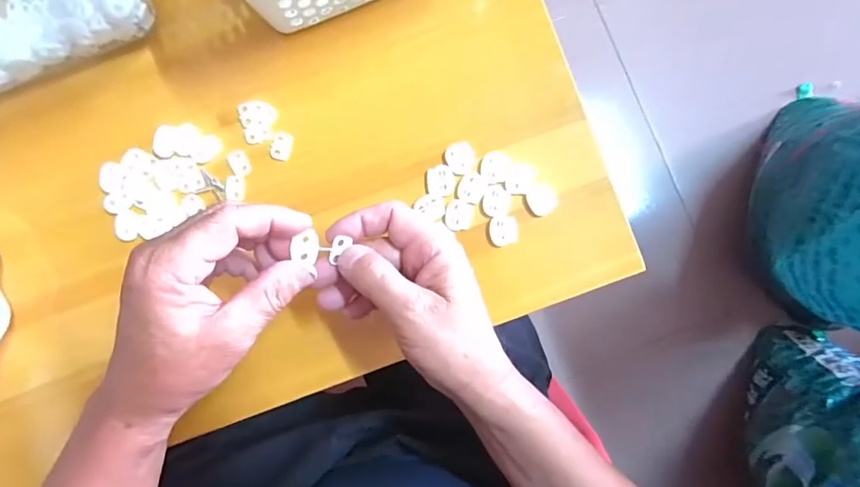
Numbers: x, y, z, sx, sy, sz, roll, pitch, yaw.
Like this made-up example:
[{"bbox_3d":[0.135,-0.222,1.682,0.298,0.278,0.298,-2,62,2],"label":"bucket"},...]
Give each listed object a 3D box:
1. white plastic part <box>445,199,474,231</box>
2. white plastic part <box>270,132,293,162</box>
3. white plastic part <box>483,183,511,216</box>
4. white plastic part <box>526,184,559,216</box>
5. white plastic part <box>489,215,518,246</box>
[{"bbox_3d":[0.021,-0.021,0.356,0.019,0.004,0.022,16,88,1],"label":"white plastic part"},{"bbox_3d":[-0.112,-0.073,0.363,0.014,0.004,0.021,14,88,1],"label":"white plastic part"},{"bbox_3d":[0.049,-0.032,0.356,0.019,0.004,0.024,13,88,1],"label":"white plastic part"},{"bbox_3d":[0.084,-0.033,0.356,0.021,0.004,0.023,0,87,1],"label":"white plastic part"},{"bbox_3d":[0.055,-0.009,0.356,0.020,0.004,0.022,-1,87,0],"label":"white plastic part"}]

